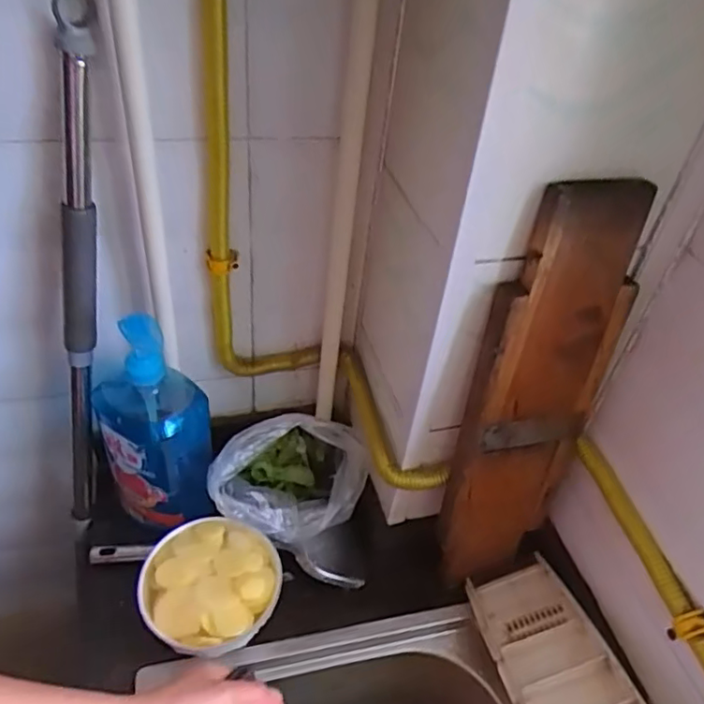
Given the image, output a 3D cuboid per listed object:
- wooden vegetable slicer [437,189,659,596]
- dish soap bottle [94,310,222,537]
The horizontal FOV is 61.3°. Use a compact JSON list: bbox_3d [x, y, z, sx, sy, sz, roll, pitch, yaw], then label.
[{"bbox_3d":[0.167,0.069,0.556,0.132,0.457,0.021,-4,36,-15],"label":"wooden vegetable slicer"},{"bbox_3d":[-0.194,0.085,0.596,0.101,0.241,0.092,4,42,-3],"label":"dish soap bottle"}]

